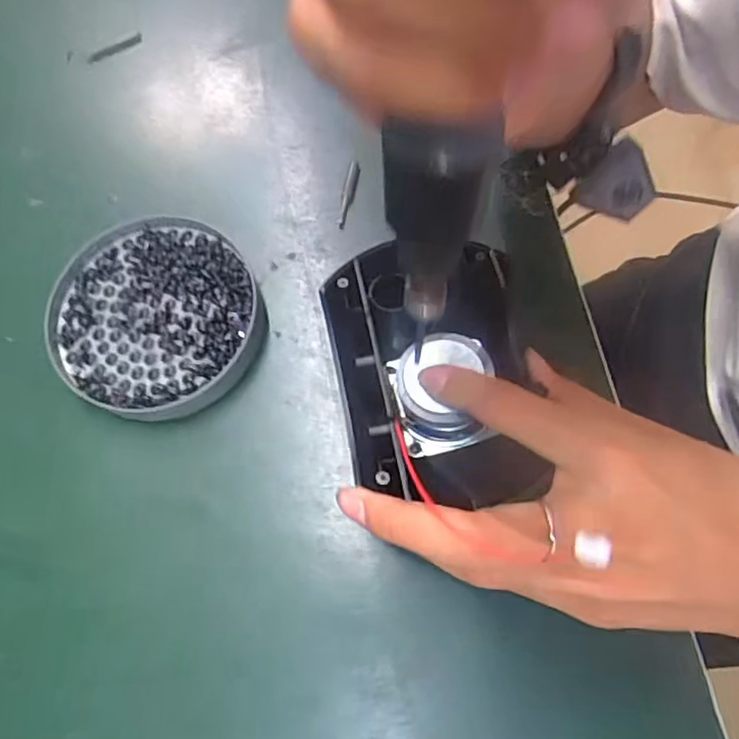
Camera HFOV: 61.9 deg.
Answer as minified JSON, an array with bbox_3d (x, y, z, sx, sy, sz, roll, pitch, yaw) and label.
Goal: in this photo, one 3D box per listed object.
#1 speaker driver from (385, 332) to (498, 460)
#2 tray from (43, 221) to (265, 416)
[{"bbox_3d":[0.034,0.010,0.284,0.044,0.022,0.049,-15,71,-3],"label":"speaker driver"},{"bbox_3d":[-0.118,-0.030,0.340,0.114,0.015,0.113,-18,72,-4],"label":"tray"}]

